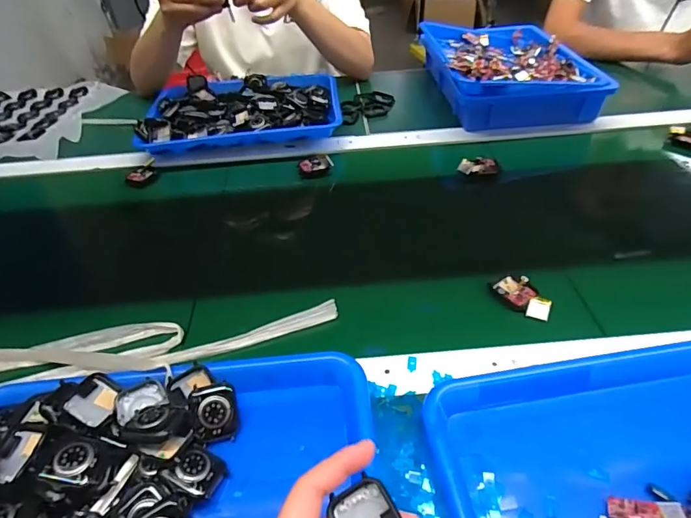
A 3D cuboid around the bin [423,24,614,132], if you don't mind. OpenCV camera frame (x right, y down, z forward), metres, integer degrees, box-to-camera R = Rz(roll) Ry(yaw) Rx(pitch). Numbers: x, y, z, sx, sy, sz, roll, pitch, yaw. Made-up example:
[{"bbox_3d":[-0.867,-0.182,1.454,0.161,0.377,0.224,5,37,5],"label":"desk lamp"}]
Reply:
[{"bbox_3d":[0.284,-0.350,0.802,0.240,0.082,0.315,-5,44,-1],"label":"bin"}]

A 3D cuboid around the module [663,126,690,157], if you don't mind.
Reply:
[{"bbox_3d":[0.528,-0.182,0.686,0.019,0.042,0.049,-30,50,-24],"label":"module"}]

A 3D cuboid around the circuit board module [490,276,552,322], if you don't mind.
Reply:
[{"bbox_3d":[0.185,0.041,0.463,0.040,0.012,0.064,-28,49,-22],"label":"circuit board module"}]

